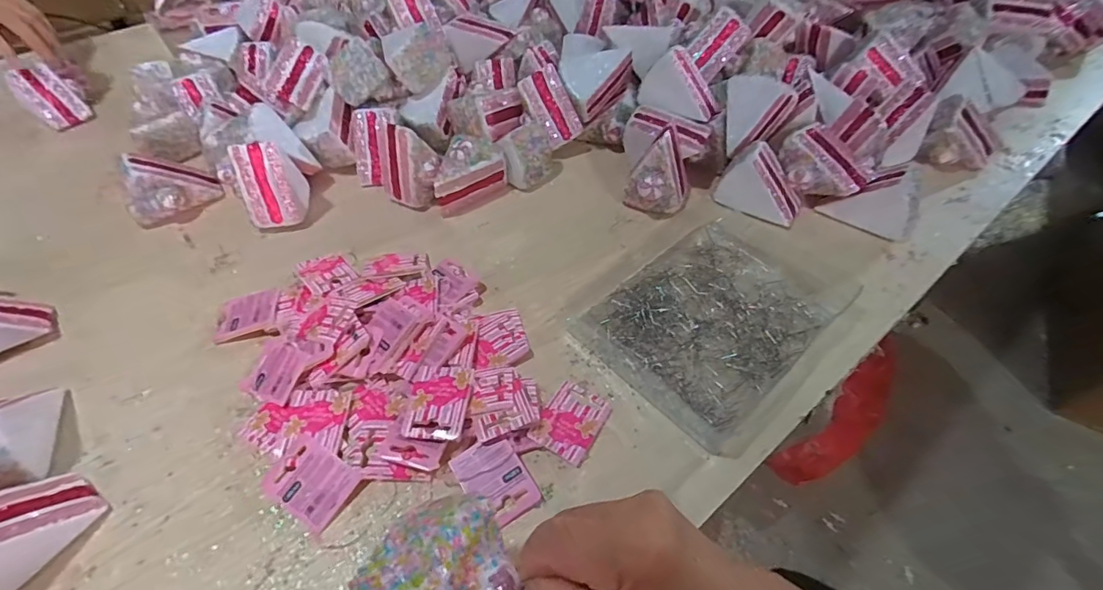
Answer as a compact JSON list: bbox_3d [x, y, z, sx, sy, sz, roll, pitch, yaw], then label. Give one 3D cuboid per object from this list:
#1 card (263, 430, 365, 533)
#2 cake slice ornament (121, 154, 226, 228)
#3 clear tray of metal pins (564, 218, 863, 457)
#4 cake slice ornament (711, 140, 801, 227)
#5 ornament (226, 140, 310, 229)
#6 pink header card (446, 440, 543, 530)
[{"bbox_3d":[-0.175,0.135,0.365,0.062,0.009,0.045,26,55,21],"label":"card"},{"bbox_3d":[-0.420,-0.121,0.549,0.077,0.062,0.059,-13,51,-10],"label":"cake slice ornament"},{"bbox_3d":[0.161,0.013,0.469,0.240,0.016,0.170,-36,58,-26],"label":"clear tray of metal pins"},{"bbox_3d":[0.232,-0.125,0.542,0.089,0.060,0.057,25,55,20],"label":"cake slice ornament"},{"bbox_3d":[-0.296,-0.117,0.529,0.053,0.088,0.062,-9,51,-6],"label":"ornament"},{"bbox_3d":[-0.041,0.138,0.371,0.045,0.009,0.061,-27,55,-21],"label":"pink header card"}]

